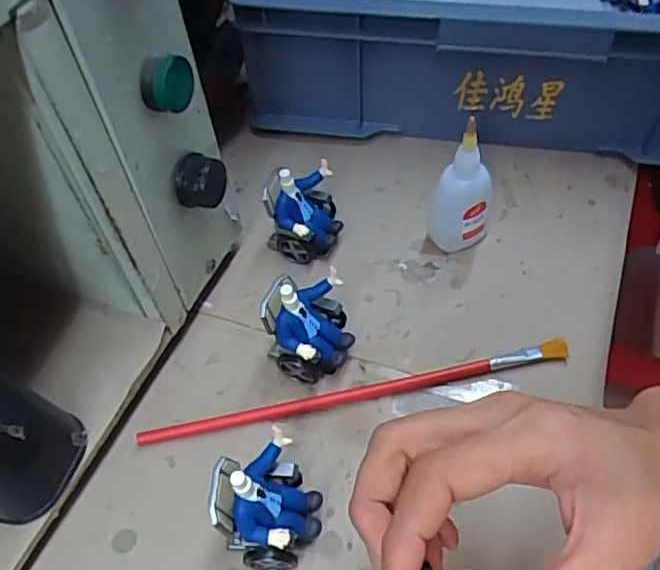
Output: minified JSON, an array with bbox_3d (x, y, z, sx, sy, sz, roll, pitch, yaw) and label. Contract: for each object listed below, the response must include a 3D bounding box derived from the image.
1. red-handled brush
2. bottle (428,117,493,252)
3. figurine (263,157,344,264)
[{"bbox_3d":[0.016,0.065,0.377,0.258,0.008,0.011,-12,53,-4],"label":"red-handled brush"},{"bbox_3d":[0.088,-0.066,0.413,0.041,0.097,0.035,7,54,10],"label":"bottle"},{"bbox_3d":[-0.019,-0.049,0.430,0.051,0.059,0.045,-12,53,-5],"label":"figurine"}]

